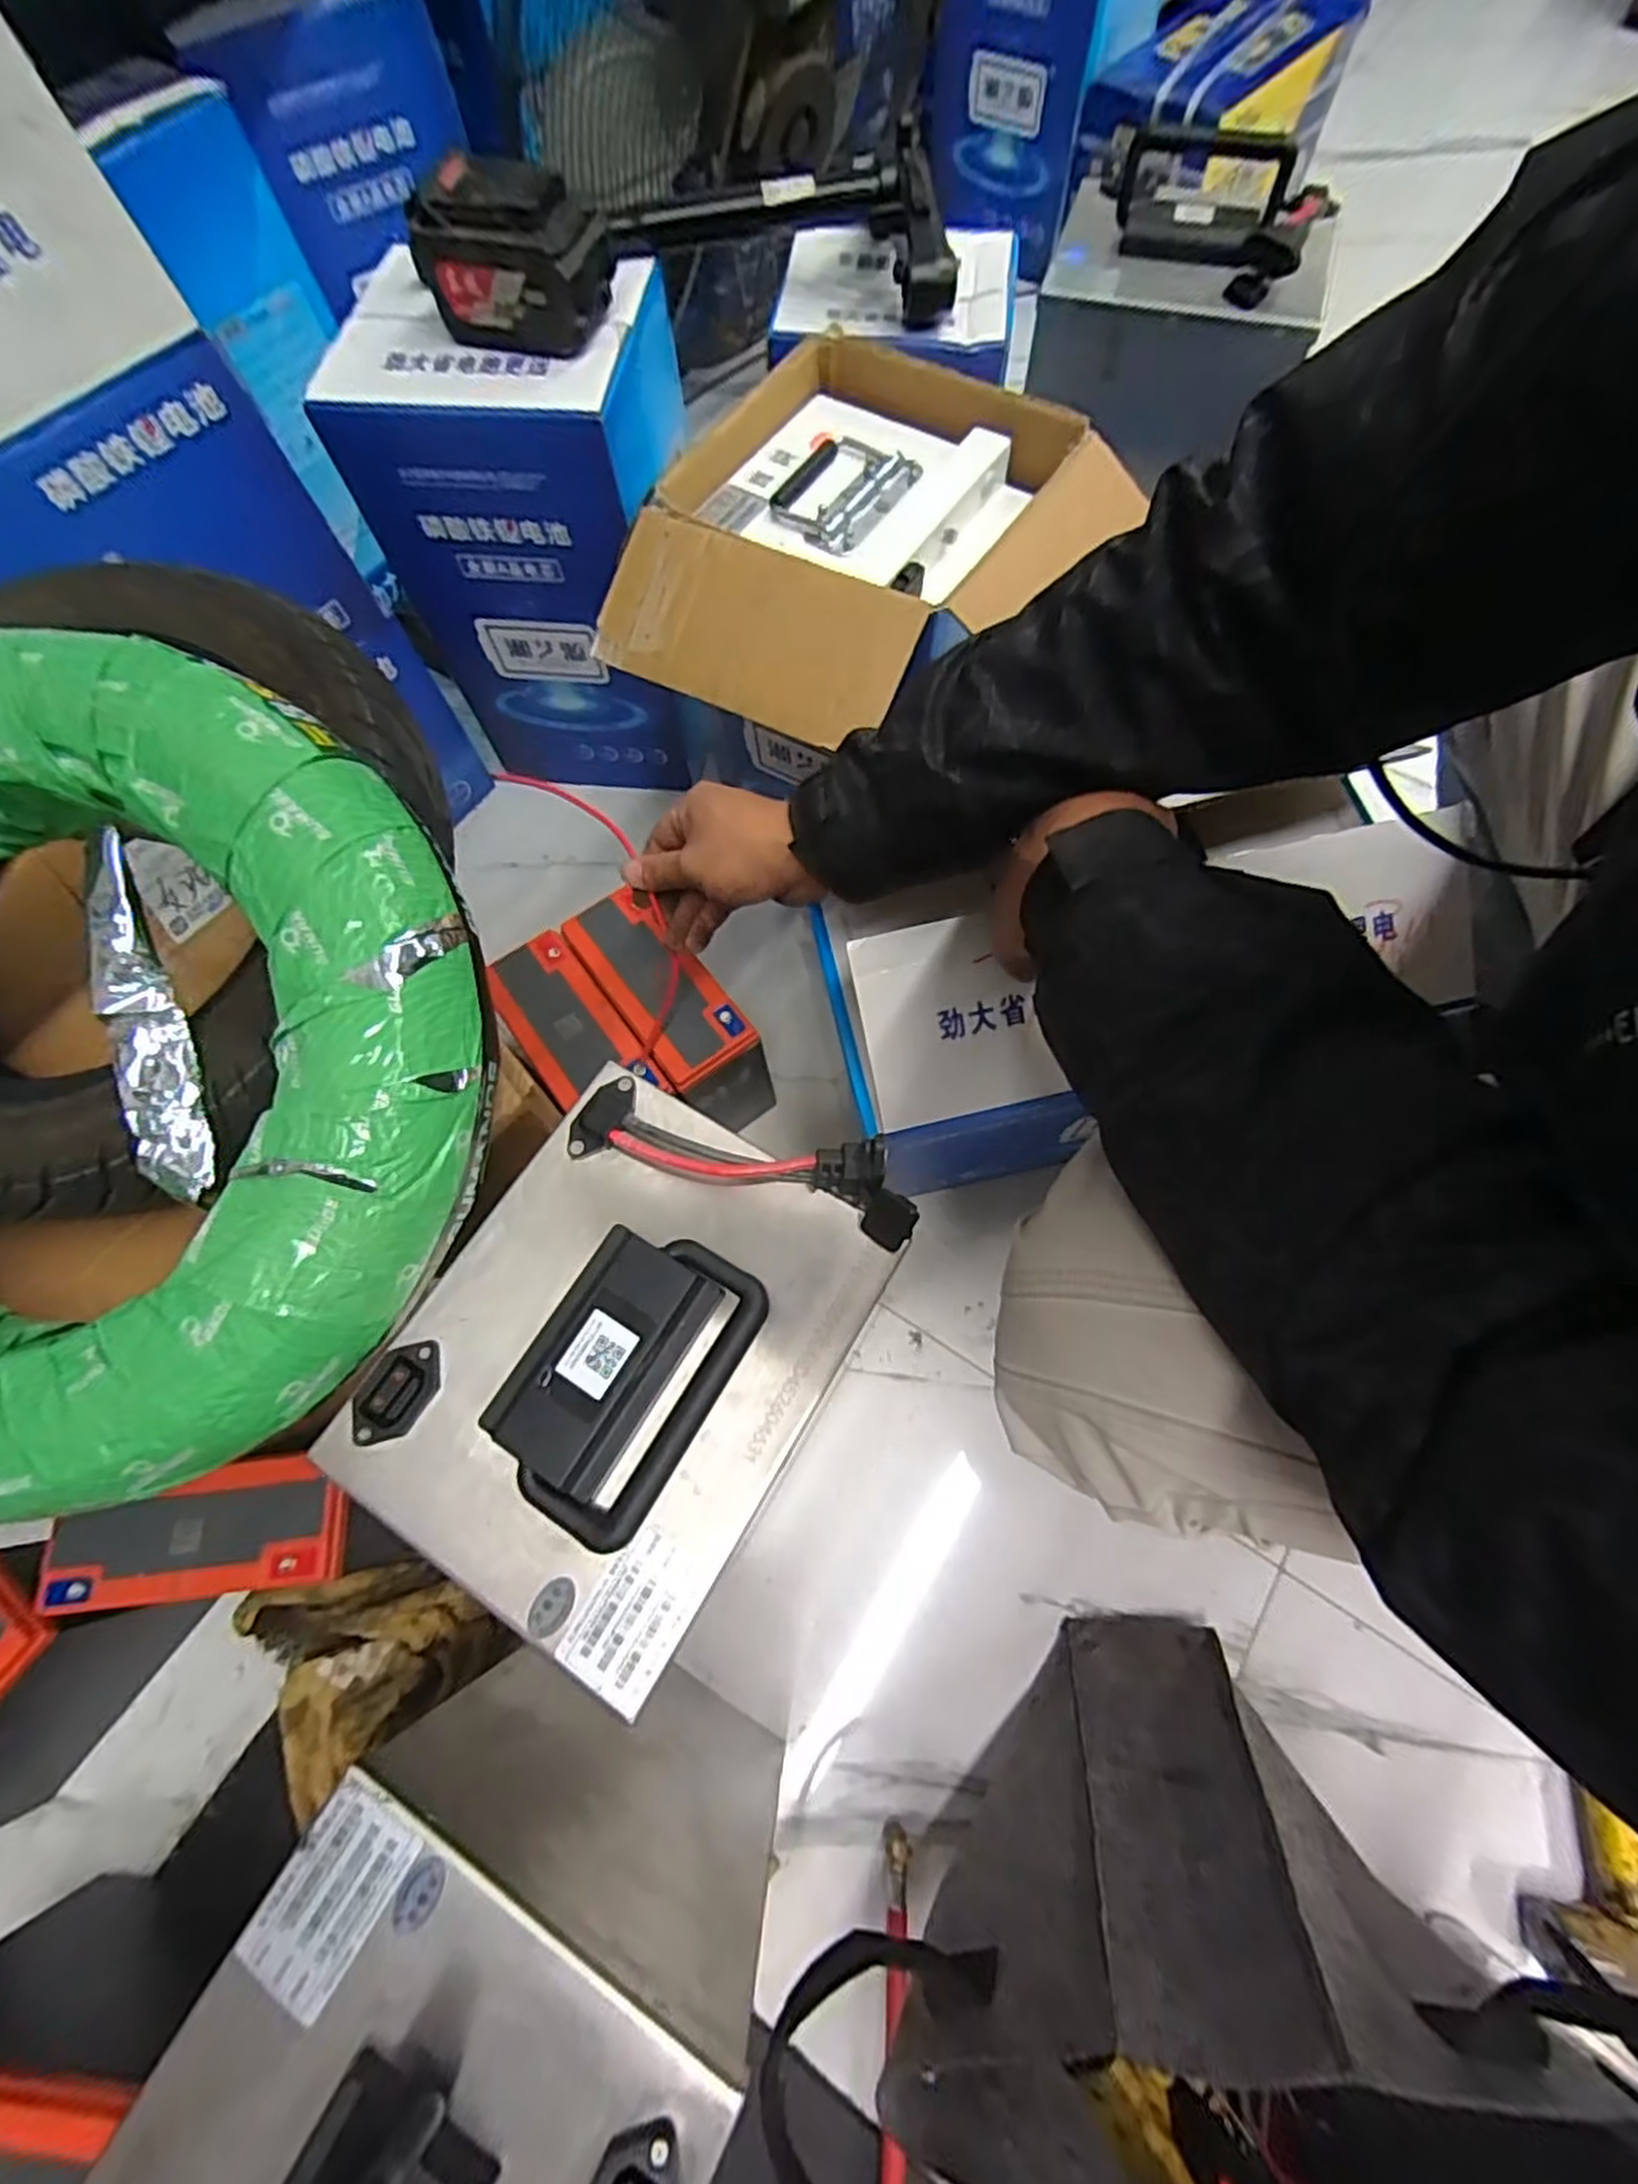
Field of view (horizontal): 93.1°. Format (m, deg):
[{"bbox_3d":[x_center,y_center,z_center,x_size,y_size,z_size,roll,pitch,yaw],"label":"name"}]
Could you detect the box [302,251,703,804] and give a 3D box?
[{"bbox_3d":[-0.245,-0.480,0.732,0.216,0.366,0.160,16,70,8],"label":"box"}]

